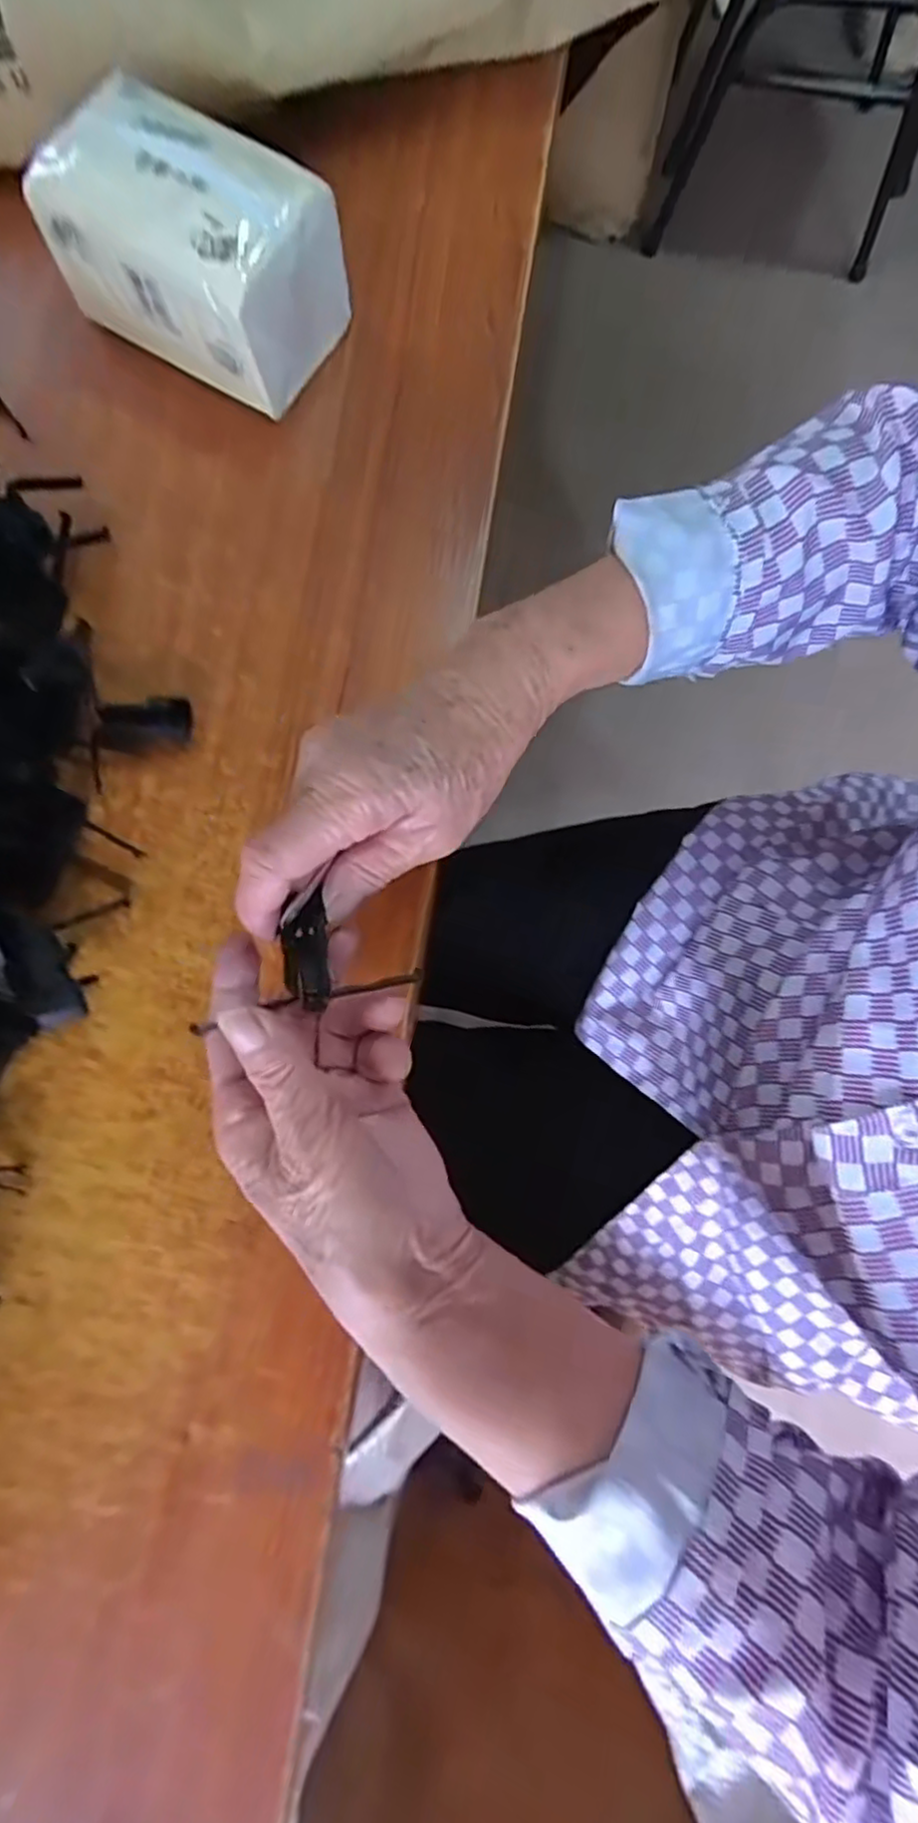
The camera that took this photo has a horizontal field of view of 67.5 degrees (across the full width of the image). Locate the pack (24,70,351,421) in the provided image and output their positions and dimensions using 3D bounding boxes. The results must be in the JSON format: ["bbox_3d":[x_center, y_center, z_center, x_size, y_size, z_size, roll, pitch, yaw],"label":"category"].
[{"bbox_3d":[-0.140,-0.355,0.370,0.134,0.081,0.087,29,81,5],"label":"pack"}]

